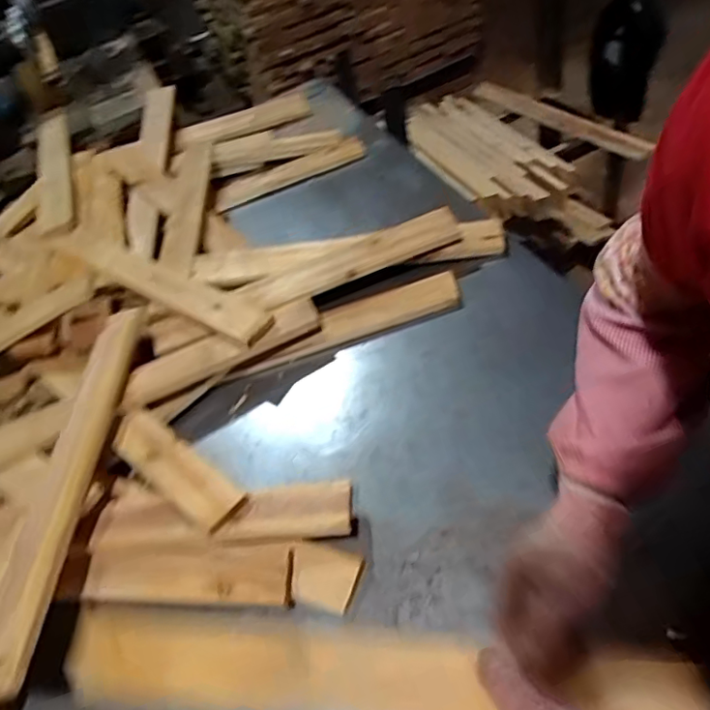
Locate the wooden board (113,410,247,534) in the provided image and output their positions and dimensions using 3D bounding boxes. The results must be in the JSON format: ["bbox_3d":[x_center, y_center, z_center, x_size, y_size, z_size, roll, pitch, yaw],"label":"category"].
[{"bbox_3d":[-0.228,0.133,0.676,0.221,0.016,0.061,29,63,33],"label":"wooden board"}]

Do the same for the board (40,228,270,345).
[{"bbox_3d":[-0.327,-0.129,0.868,0.464,0.023,0.070,22,59,29],"label":"board"}]

